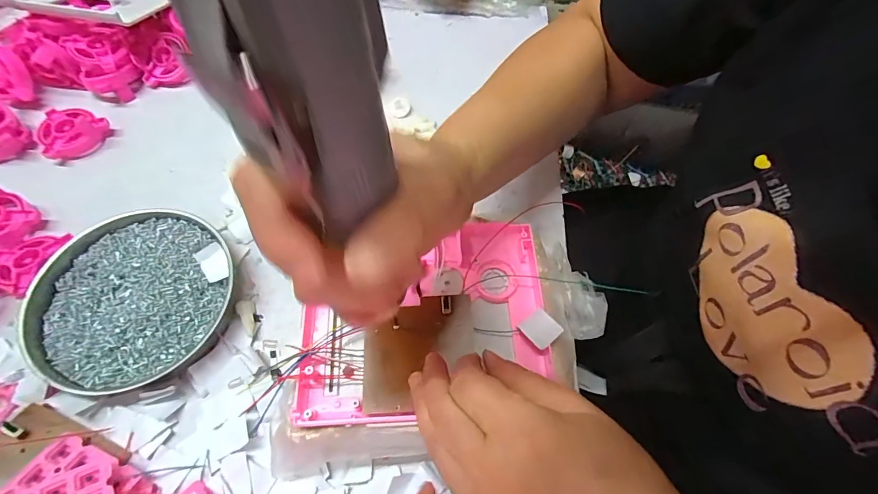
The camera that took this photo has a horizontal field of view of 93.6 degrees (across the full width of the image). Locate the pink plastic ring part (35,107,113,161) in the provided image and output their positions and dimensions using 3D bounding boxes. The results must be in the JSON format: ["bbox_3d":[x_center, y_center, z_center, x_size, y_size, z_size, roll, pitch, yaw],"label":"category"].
[{"bbox_3d":[-0.332,-0.106,0.373,0.053,0.017,0.049,2,63,-3],"label":"pink plastic ring part"}]

